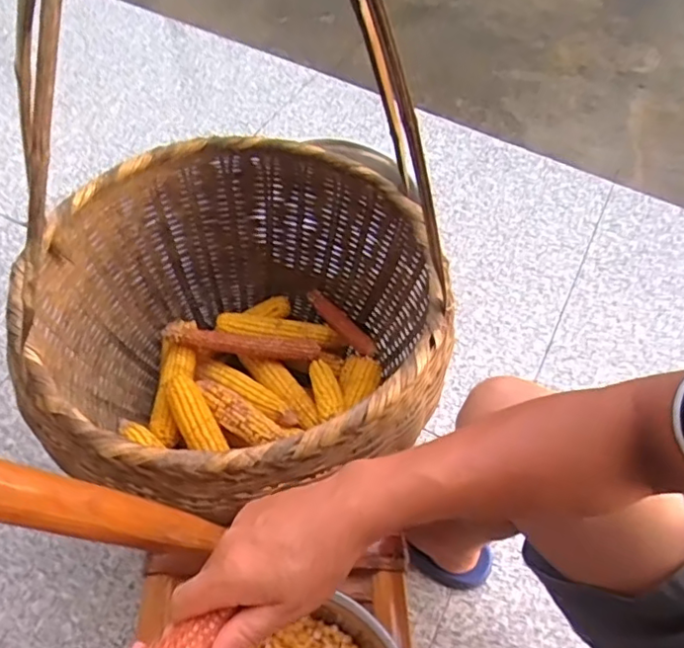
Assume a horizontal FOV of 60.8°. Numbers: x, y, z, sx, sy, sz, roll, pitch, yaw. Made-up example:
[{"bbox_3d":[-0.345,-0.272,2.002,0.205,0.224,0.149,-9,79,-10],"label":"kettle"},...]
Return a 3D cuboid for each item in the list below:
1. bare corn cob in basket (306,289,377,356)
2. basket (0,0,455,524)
[{"bbox_3d":[-0.003,-0.005,0.991,0.031,0.039,0.164,-36,65,-24],"label":"bare corn cob in basket"},{"bbox_3d":[-0.126,-0.083,0.642,0.516,0.720,0.526,27,59,14],"label":"basket"}]

